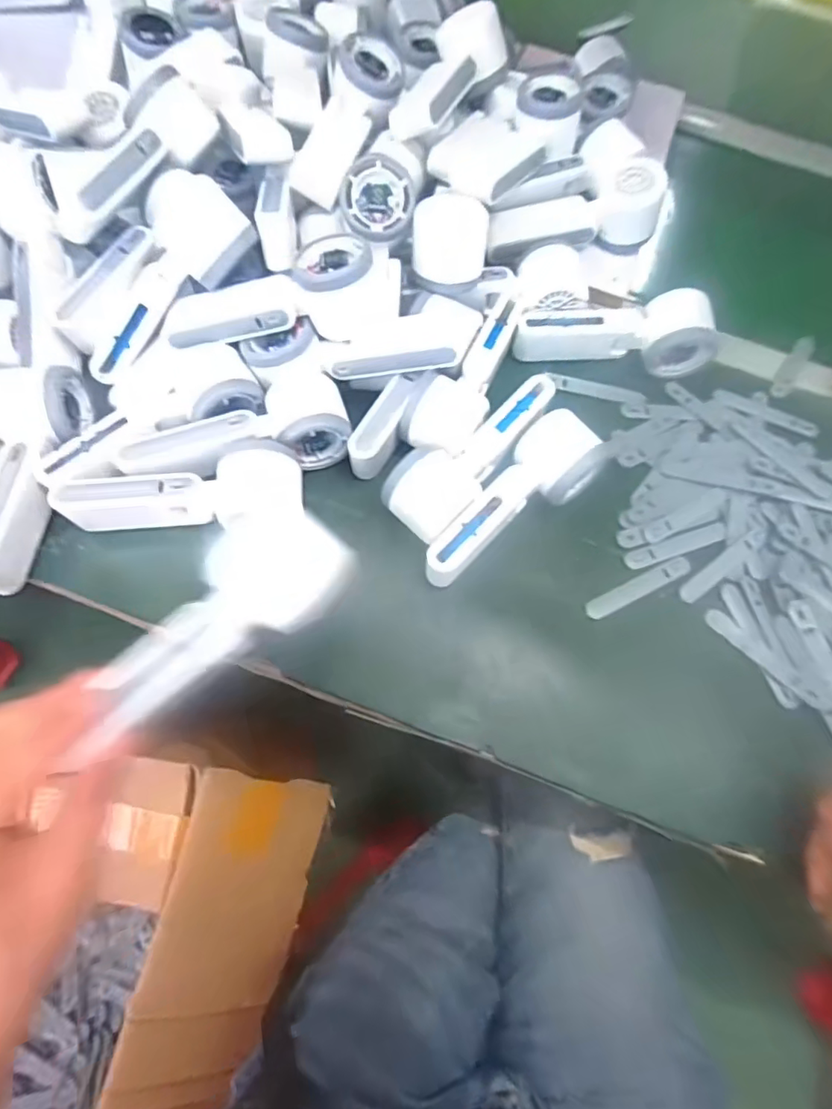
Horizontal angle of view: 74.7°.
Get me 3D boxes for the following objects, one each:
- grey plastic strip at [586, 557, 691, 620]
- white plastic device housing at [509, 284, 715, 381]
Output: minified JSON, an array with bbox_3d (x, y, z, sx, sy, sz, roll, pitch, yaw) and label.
[{"bbox_3d":[0.171,0.025,0.417,0.093,0.005,0.015,-24,72,-14],"label":"grey plastic strip"},{"bbox_3d":[0.172,-0.187,0.475,0.166,0.049,0.060,-6,69,-8],"label":"white plastic device housing"}]

